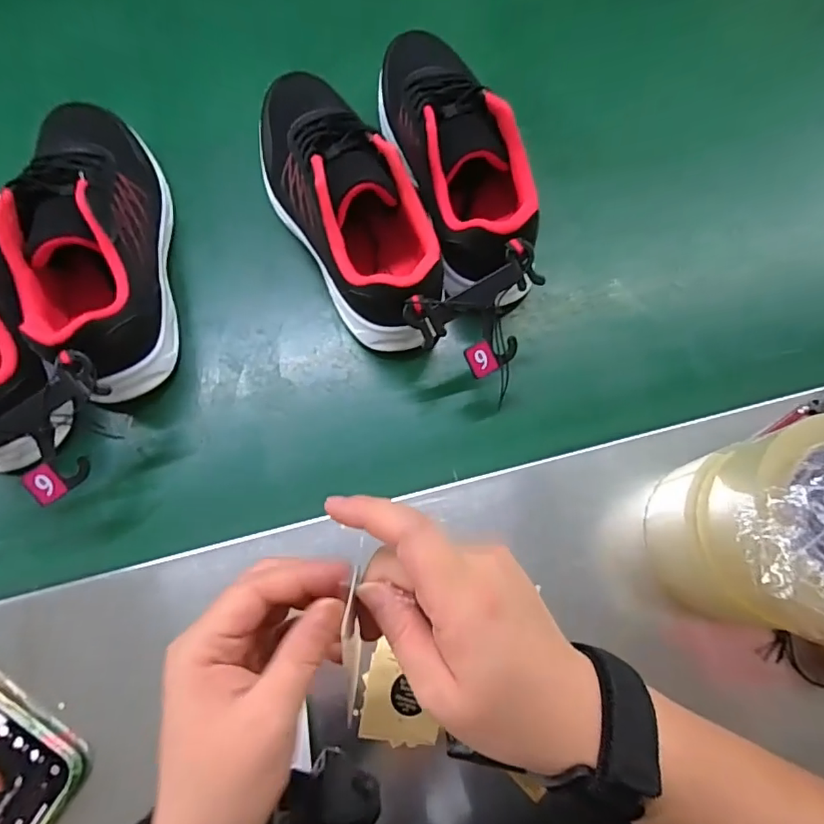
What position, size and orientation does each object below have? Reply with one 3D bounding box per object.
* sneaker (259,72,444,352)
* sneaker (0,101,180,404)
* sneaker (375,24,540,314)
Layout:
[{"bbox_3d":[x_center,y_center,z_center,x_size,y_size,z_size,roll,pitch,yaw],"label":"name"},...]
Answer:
[{"bbox_3d":[-0.052,-0.159,0.408,0.087,0.087,0.251,-30,76,-9],"label":"sneaker"},{"bbox_3d":[-0.247,-0.136,0.402,0.086,0.091,0.253,-9,73,-3],"label":"sneaker"},{"bbox_3d":[0.036,-0.205,0.425,0.077,0.089,0.265,-20,74,-6],"label":"sneaker"}]

